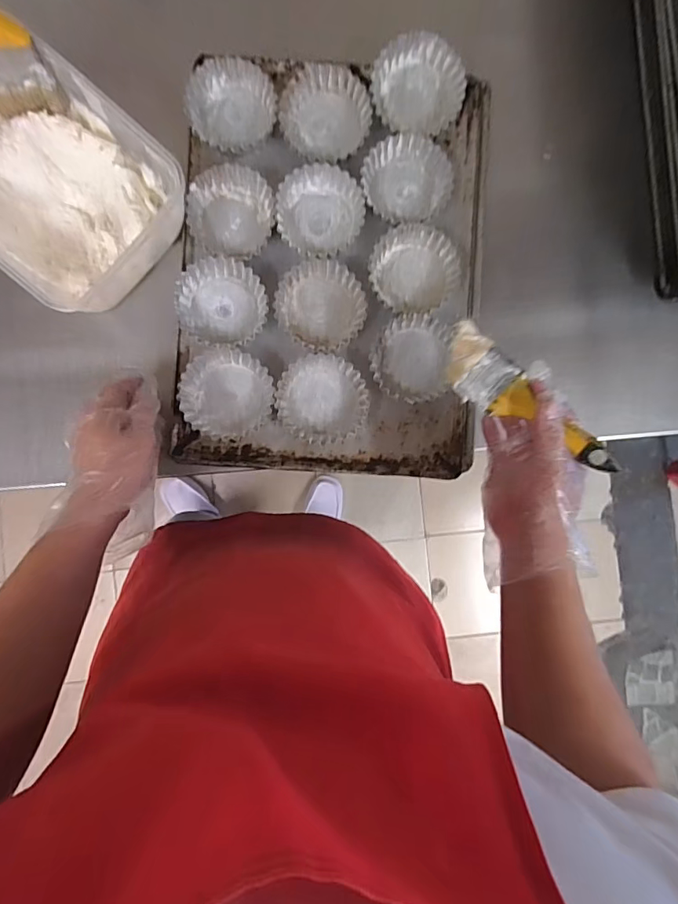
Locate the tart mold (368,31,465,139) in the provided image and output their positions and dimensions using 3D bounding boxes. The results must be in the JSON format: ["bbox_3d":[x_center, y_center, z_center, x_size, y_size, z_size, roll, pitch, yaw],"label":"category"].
[{"bbox_3d":[0.087,-0.410,0.528,0.098,0.032,0.087,-1,88,-2],"label":"tart mold"}]

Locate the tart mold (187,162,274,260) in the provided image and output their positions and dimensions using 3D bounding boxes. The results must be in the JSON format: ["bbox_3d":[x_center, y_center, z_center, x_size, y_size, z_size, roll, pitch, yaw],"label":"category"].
[{"bbox_3d":[-0.120,-0.264,0.528,0.089,0.028,0.097,-1,88,-2],"label":"tart mold"}]

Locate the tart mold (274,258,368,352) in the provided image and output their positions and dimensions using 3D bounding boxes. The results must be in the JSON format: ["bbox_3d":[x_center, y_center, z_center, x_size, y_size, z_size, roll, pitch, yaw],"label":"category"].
[{"bbox_3d":[-0.021,-0.164,0.528,0.093,0.024,0.098,0,88,-2],"label":"tart mold"}]

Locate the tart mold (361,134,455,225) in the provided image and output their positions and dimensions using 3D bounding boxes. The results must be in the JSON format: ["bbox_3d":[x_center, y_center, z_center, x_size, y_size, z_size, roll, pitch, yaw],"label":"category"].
[{"bbox_3d":[0.077,-0.301,0.532,0.100,0.027,0.097,-3,88,-2],"label":"tart mold"}]

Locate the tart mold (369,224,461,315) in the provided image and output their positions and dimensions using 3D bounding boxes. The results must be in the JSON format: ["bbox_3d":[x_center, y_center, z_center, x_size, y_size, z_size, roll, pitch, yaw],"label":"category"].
[{"bbox_3d":[0.083,-0.204,0.529,0.096,0.025,0.088,3,88,-2],"label":"tart mold"}]

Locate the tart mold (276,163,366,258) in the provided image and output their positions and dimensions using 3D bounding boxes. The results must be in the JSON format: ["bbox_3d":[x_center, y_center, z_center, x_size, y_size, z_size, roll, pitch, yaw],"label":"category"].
[{"bbox_3d":[-0.021,-0.268,0.530,0.093,0.027,0.095,-9,88,-2],"label":"tart mold"}]

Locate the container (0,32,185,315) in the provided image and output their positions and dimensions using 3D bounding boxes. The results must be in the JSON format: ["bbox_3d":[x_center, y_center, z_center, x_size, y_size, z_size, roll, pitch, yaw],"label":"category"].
[{"bbox_3d":[-0.303,-0.282,0.490,0.253,0.078,0.185,40,87,0],"label":"container"}]

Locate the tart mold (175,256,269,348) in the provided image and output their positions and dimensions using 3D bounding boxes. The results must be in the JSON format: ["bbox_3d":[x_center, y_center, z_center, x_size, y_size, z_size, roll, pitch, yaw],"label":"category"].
[{"bbox_3d":[-0.127,-0.162,0.520,0.095,0.024,0.096,3,88,-2],"label":"tart mold"}]

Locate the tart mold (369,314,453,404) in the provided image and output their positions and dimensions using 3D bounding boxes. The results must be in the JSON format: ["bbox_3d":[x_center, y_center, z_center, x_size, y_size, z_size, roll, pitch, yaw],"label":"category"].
[{"bbox_3d":[0.080,-0.102,0.526,0.087,0.023,0.093,4,88,-2],"label":"tart mold"}]

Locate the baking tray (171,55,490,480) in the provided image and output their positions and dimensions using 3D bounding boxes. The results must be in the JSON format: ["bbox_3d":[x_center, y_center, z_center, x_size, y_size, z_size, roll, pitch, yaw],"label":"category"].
[{"bbox_3d":[-0.006,-0.201,0.530,0.327,0.033,0.440,3,88,-2],"label":"baking tray"}]

